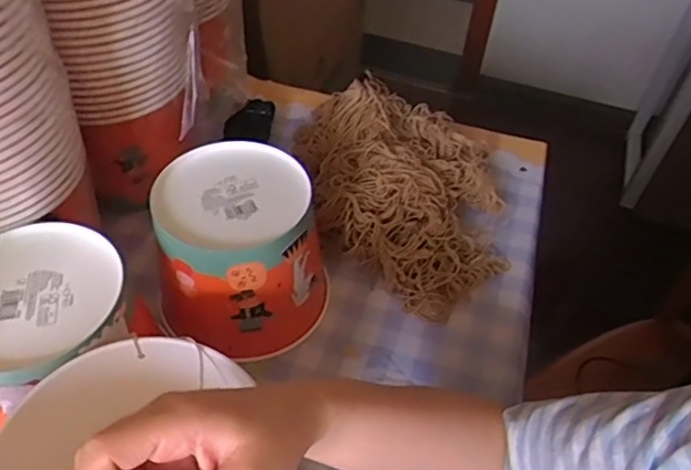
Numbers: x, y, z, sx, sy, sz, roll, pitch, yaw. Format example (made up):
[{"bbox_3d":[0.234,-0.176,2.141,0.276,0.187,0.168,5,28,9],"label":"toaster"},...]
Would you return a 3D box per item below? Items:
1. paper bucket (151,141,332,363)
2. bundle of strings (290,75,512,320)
[{"bbox_3d":[-0.087,0.017,0.529,0.138,0.136,0.134,2,48,-3],"label":"paper bucket"},{"bbox_3d":[0.065,-0.062,0.651,0.209,0.065,0.320,-10,50,-13],"label":"bundle of strings"}]

